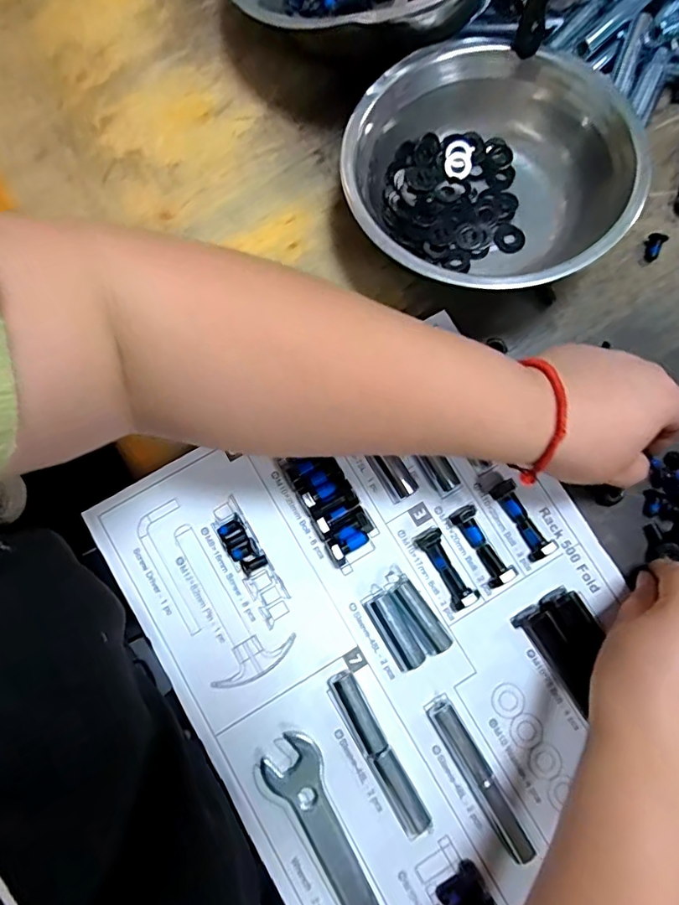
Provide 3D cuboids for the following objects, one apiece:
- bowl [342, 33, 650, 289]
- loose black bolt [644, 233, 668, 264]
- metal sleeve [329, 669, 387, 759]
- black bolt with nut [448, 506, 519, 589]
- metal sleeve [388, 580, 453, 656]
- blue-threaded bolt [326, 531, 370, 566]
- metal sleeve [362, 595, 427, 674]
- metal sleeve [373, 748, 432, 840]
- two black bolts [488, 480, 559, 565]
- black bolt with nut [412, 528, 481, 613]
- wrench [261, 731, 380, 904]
[{"bbox_3d":[0.090,-0.179,0.365,0.173,0.075,0.169,0,80,-1],"label":"bowl"},{"bbox_3d":[0.228,-0.149,0.395,0.012,0.011,0.019,29,80,4],"label":"loose black bolt"},{"bbox_3d":[0.011,0.157,0.330,0.016,0.016,0.051,-29,82,-6],"label":"metal sleeve"},{"bbox_3d":[0.093,0.060,0.348,0.017,0.016,0.055,-31,82,-7],"label":"black bolt with nut"},{"bbox_3d":[0.051,0.103,0.341,0.017,0.013,0.048,-35,82,-7],"label":"metal sleeve"},{"bbox_3d":[0.006,0.059,0.346,0.027,0.016,0.017,-30,82,-6],"label":"blue-threaded bolt"},{"bbox_3d":[0.035,0.112,0.339,0.018,0.014,0.049,-32,82,-7],"label":"metal sleeve"},{"bbox_3d":[0.037,0.203,0.325,0.016,0.013,0.053,-28,81,-6],"label":"metal sleeve"},{"bbox_3d":[0.119,0.043,0.352,0.016,0.015,0.054,-30,82,-6],"label":"two black bolts"},{"bbox_3d":[0.068,0.074,0.346,0.018,0.015,0.051,-30,82,-6],"label":"black bolt with nut"},{"bbox_3d":[0.001,0.243,0.318,0.034,0.009,0.152,-28,81,-6],"label":"wrench"}]

